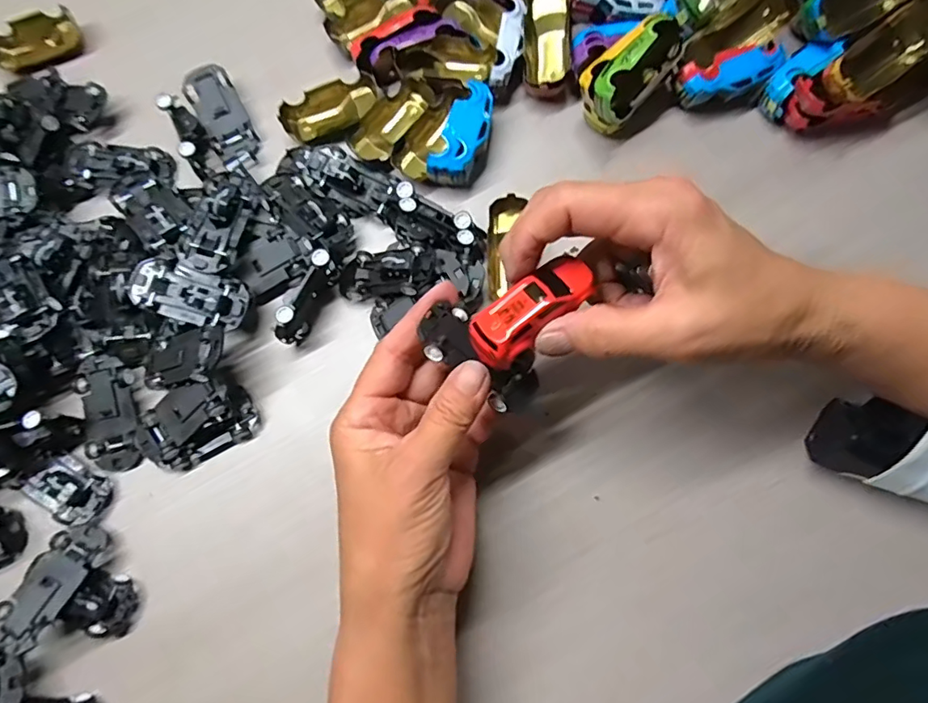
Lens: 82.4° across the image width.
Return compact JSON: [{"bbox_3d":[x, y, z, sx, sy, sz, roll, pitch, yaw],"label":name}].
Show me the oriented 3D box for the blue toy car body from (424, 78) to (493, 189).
[{"bbox_3d":[0.001,-0.133,0.332,0.028,0.030,0.062,21,77,5],"label":"blue toy car body"}]

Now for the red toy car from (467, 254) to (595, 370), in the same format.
[{"bbox_3d":[0.031,-0.019,0.238,0.063,0.014,0.025,-39,79,-9],"label":"red toy car"}]

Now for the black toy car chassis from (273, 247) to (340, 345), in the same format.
[{"bbox_3d":[-0.092,-0.031,0.312,0.012,0.033,0.056,22,78,6],"label":"black toy car chassis"}]

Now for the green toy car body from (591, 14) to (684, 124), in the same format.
[{"bbox_3d":[0.102,-0.169,0.310,0.026,0.023,0.066,35,79,8],"label":"green toy car body"}]

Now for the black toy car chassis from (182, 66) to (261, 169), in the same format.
[{"bbox_3d":[-0.157,-0.154,0.345,0.029,0.014,0.071,-28,91,-5],"label":"black toy car chassis"}]

